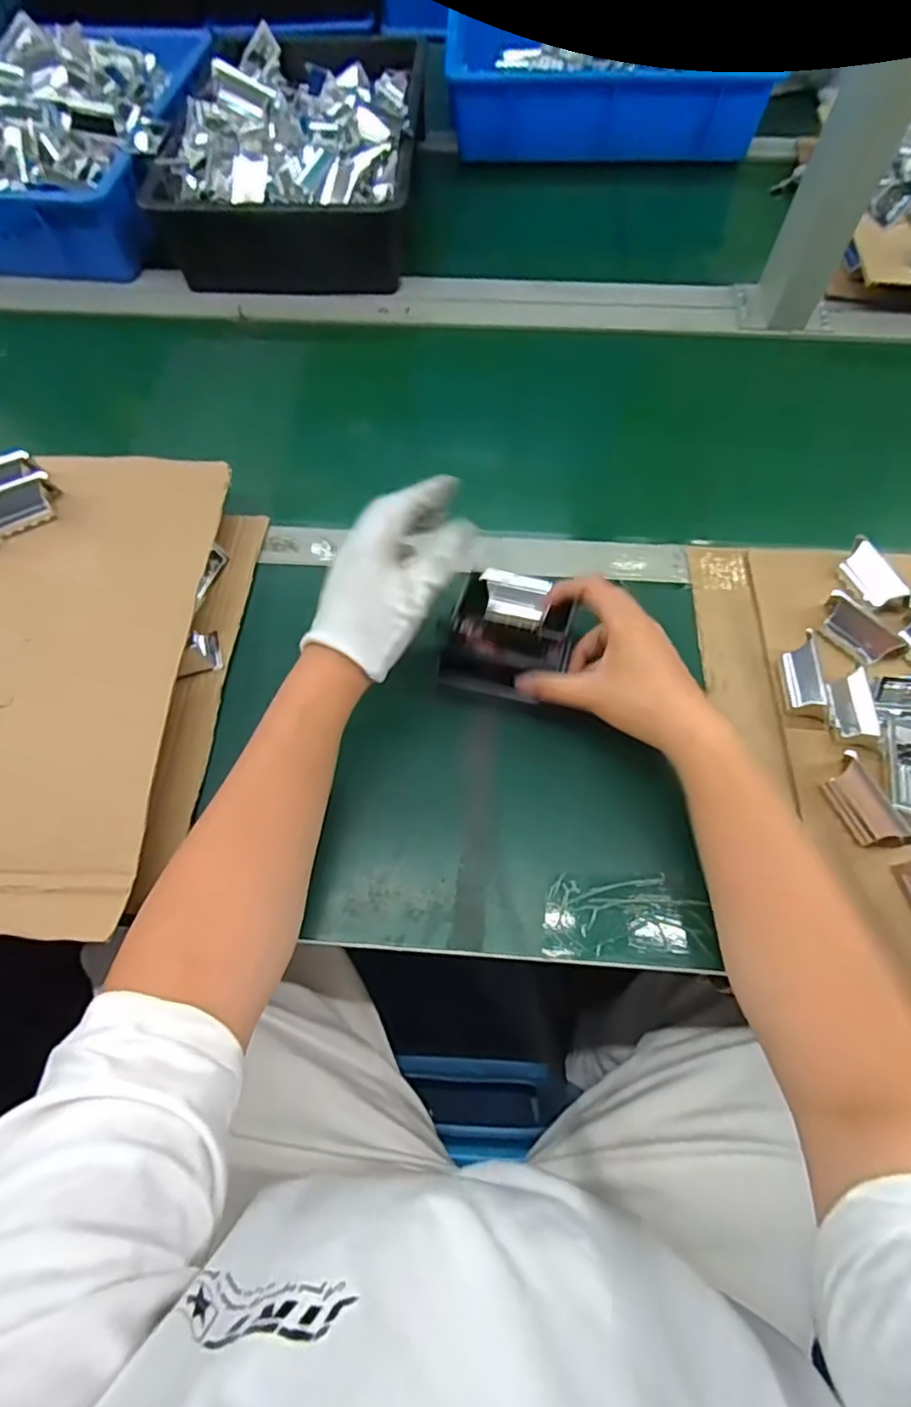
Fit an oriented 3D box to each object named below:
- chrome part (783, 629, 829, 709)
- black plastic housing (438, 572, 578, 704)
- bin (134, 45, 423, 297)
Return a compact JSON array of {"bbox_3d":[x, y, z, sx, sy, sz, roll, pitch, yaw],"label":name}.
[{"bbox_3d":[0.256,-0.021,0.438,0.025,0.027,0.053,1,65,1],"label":"chrome part"},{"bbox_3d":[0.039,-0.049,0.445,0.089,0.036,0.080,13,65,7],"label":"black plastic housing"},{"bbox_3d":[-0.183,-0.593,0.677,0.275,0.093,0.243,-1,65,0],"label":"bin"}]

